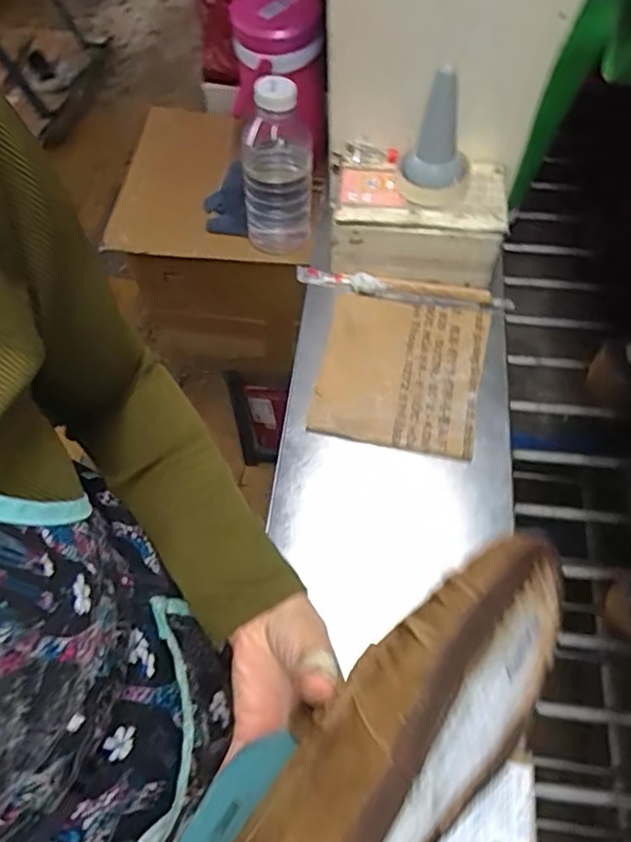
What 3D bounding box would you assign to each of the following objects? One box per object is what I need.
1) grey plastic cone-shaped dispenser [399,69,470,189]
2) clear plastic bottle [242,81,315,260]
[{"bbox_3d":[0.134,-0.313,0.652,0.071,0.120,0.067,13,61,8],"label":"grey plastic cone-shaped dispenser"},{"bbox_3d":[-0.053,-0.328,0.811,0.091,0.224,0.073,2,60,2],"label":"clear plastic bottle"}]

